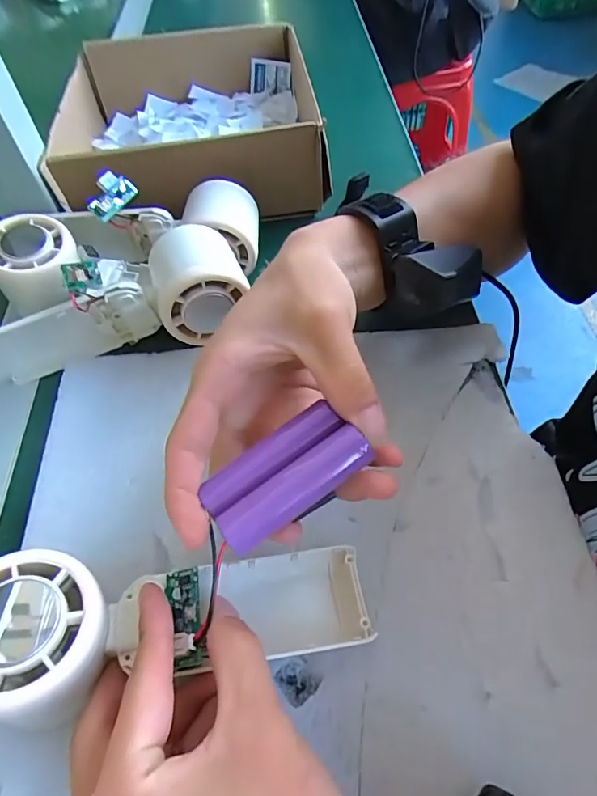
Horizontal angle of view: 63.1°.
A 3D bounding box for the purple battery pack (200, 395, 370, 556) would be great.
[{"bbox_3d":[-0.006,0.029,0.192,0.062,0.014,0.033,-30,59,-16],"label":"purple battery pack"}]

